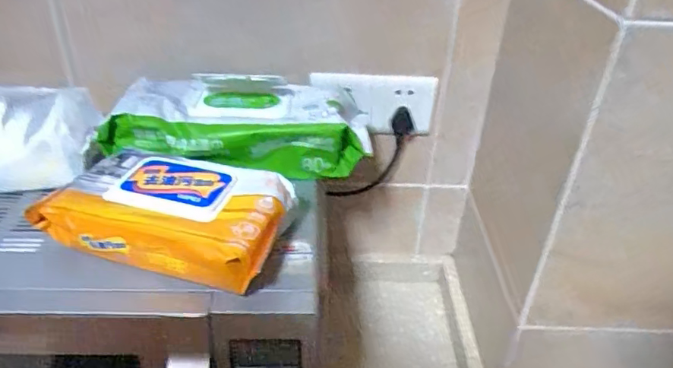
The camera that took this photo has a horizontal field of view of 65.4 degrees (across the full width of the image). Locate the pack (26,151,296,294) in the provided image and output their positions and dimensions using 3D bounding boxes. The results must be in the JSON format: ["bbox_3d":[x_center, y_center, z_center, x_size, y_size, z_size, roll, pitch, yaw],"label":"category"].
[{"bbox_3d":[-0.154,0.024,0.491,0.220,0.049,0.124,12,34,13],"label":"pack"}]

